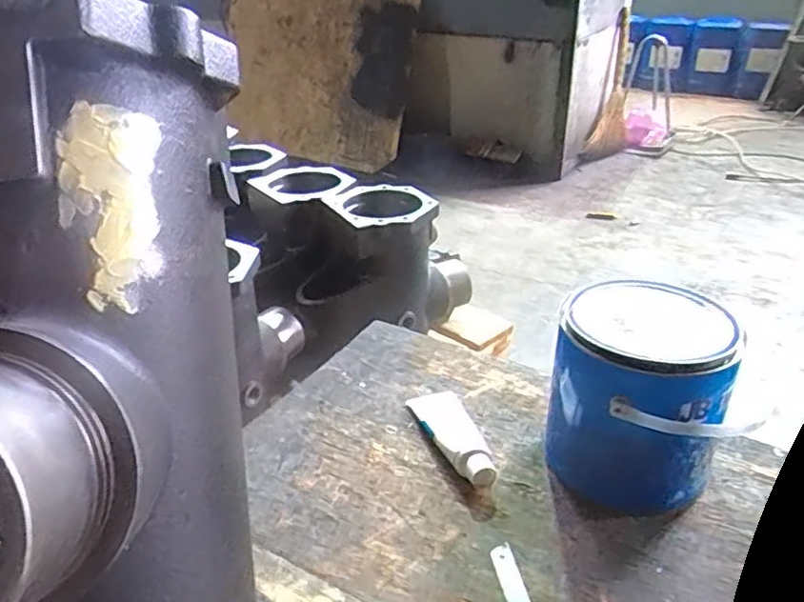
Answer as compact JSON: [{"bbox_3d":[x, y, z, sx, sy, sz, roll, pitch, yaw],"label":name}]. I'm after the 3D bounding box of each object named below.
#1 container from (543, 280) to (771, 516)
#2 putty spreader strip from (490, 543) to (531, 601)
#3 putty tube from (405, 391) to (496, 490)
[{"bbox_3d":[0.209,0.088,0.594,0.134,0.167,0.141,5,30,8],"label":"container"},{"bbox_3d":[0.091,0.233,0.514,0.020,0.004,0.100,-5,30,-9],"label":"putty spreader strip"},{"bbox_3d":[0.054,0.129,0.658,0.052,0.030,0.148,-10,31,-17],"label":"putty tube"}]

